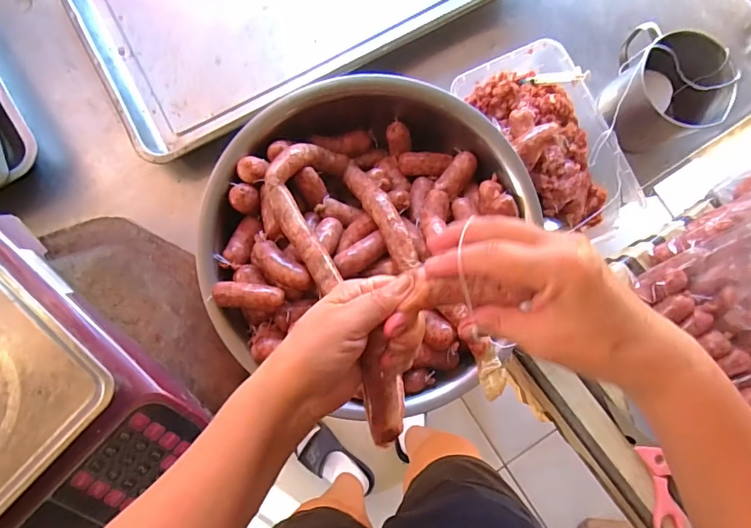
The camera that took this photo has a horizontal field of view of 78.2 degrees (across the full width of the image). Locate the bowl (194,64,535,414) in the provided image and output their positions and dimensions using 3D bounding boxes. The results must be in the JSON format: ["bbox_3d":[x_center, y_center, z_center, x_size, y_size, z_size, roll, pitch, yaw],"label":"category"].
[{"bbox_3d":[-0.014,-0.046,0.542,0.337,0.106,0.334,0,84,-2],"label":"bowl"}]

